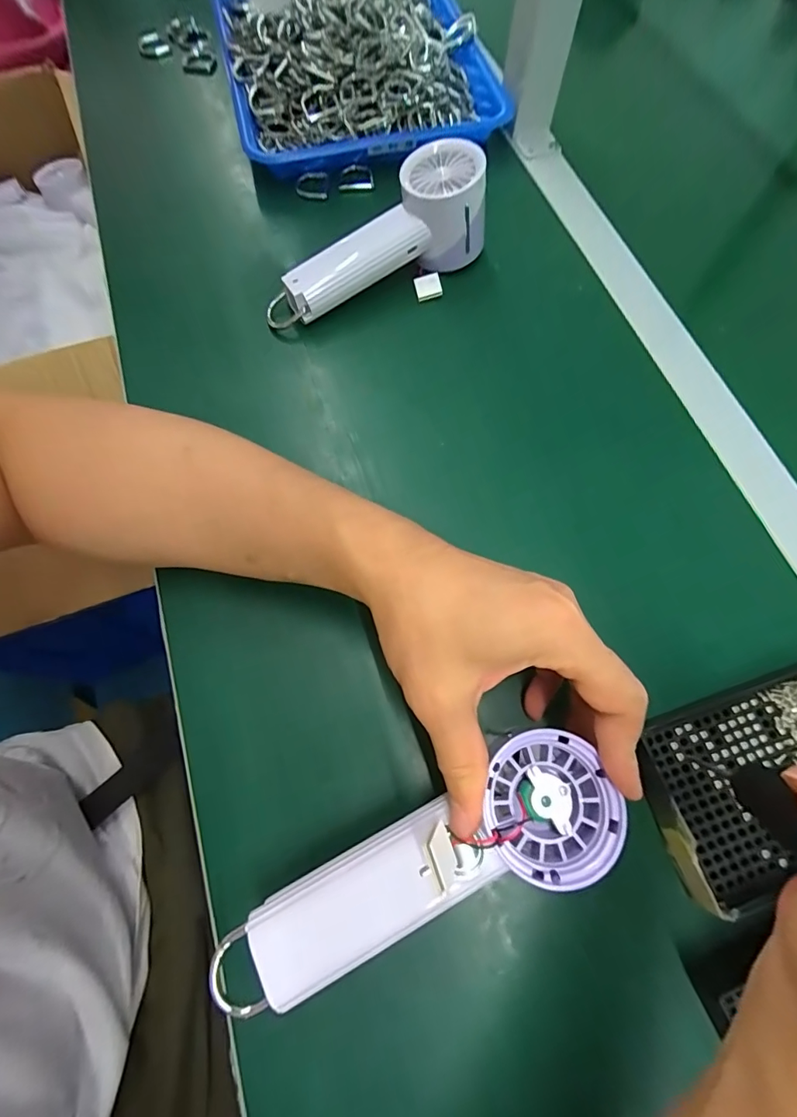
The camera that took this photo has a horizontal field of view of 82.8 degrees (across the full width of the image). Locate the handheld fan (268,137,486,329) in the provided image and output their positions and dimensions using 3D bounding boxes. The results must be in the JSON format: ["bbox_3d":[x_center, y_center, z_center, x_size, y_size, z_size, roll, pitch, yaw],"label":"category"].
[{"bbox_3d":[-0.017,-0.232,0.347,0.181,0.076,0.066,-35,74,-11],"label":"handheld fan"}]

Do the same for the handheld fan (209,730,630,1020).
[{"bbox_3d":[0.008,0.139,0.200,0.187,0.029,0.057,-25,72,-3],"label":"handheld fan"}]

